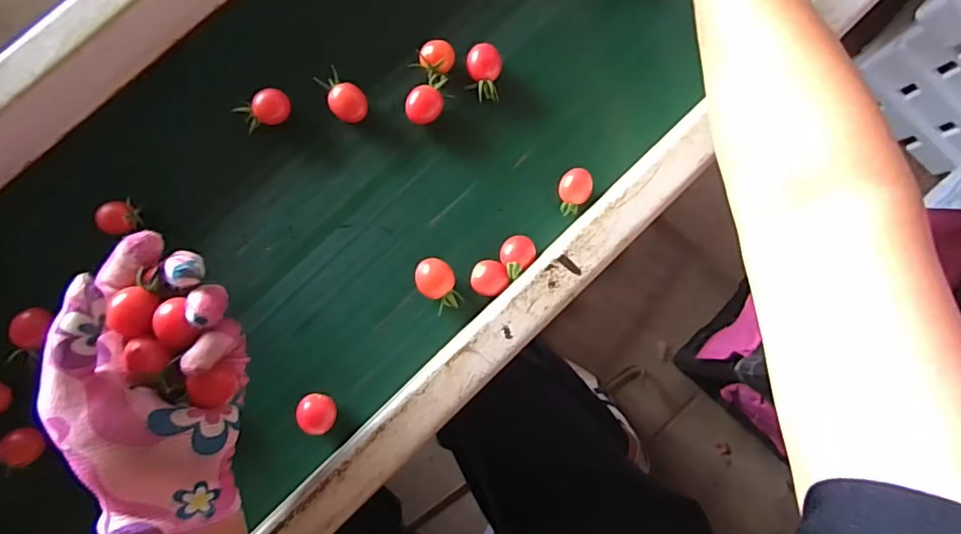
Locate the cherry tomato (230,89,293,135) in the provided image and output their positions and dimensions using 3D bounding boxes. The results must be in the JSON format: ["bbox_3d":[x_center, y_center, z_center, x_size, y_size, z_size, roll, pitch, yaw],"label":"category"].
[{"bbox_3d":[-0.156,-0.114,0.390,0.035,0.022,0.020,-35,85,0],"label":"cherry tomato"}]

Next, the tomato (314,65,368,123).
[{"bbox_3d":[-0.101,-0.125,0.396,0.026,0.022,0.039,-37,85,-1],"label":"tomato"}]

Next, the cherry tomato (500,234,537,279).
[{"bbox_3d":[0.026,-0.009,0.391,0.025,0.025,0.030,41,88,5],"label":"cherry tomato"}]

